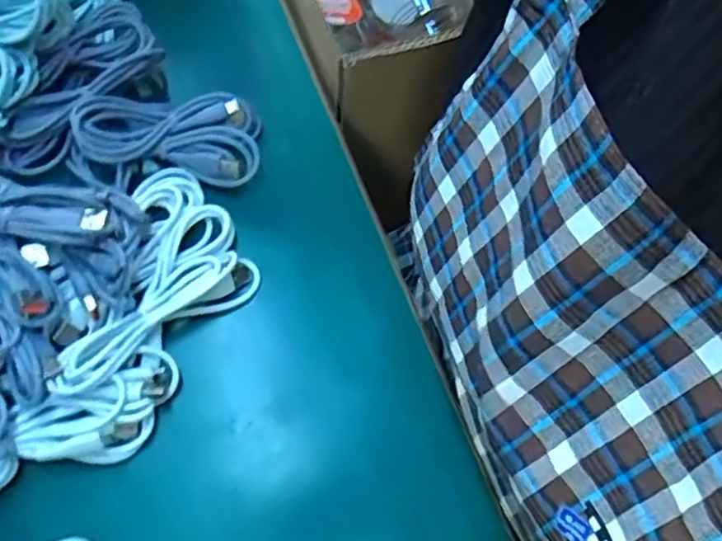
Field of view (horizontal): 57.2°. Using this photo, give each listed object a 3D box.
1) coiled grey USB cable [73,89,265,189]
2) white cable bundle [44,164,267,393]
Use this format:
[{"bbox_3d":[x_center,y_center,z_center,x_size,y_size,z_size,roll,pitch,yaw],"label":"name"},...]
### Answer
[{"bbox_3d":[-0.116,-0.085,0.401,0.104,0.018,0.056,-3,67,-4],"label":"coiled grey USB cable"},{"bbox_3d":[-0.130,0.001,0.378,0.123,0.030,0.095,-34,73,-16],"label":"white cable bundle"}]

